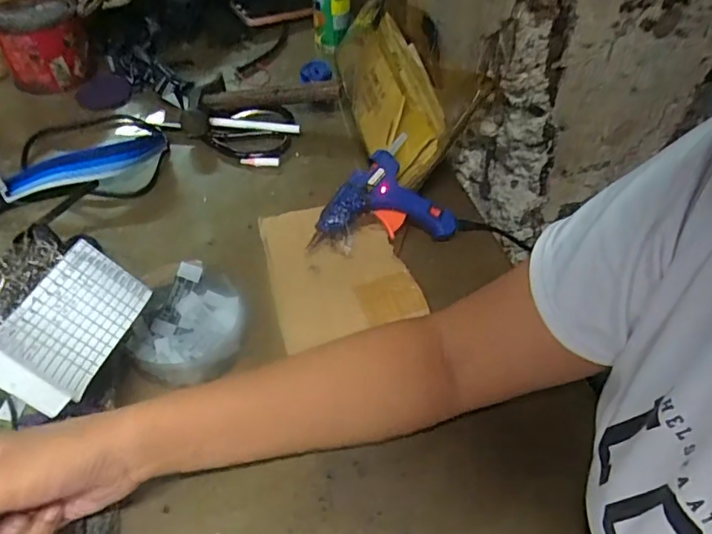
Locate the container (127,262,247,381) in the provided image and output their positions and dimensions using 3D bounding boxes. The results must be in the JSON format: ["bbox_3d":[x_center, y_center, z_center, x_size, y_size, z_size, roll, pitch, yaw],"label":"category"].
[{"bbox_3d":[-0.137,0.044,0.432,0.085,0.043,0.093,0,49,-1],"label":"container"}]

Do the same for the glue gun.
[{"bbox_3d":[0.023,-0.074,0.502,0.138,0.023,0.102,-5,85,-12],"label":"glue gun"}]

